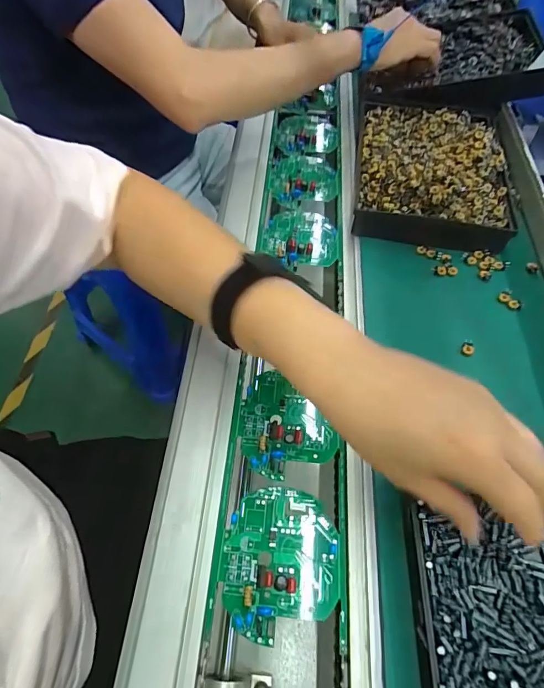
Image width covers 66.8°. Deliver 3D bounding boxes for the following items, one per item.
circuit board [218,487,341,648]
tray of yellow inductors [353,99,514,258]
[{"bbox_3d":[0.006,0.153,0.293,0.082,0.010,0.095,5,58,3],"label":"circuit board"},{"bbox_3d":[0.184,-0.208,0.487,0.161,0.056,0.222,8,58,5],"label":"tray of yellow inductors"}]

